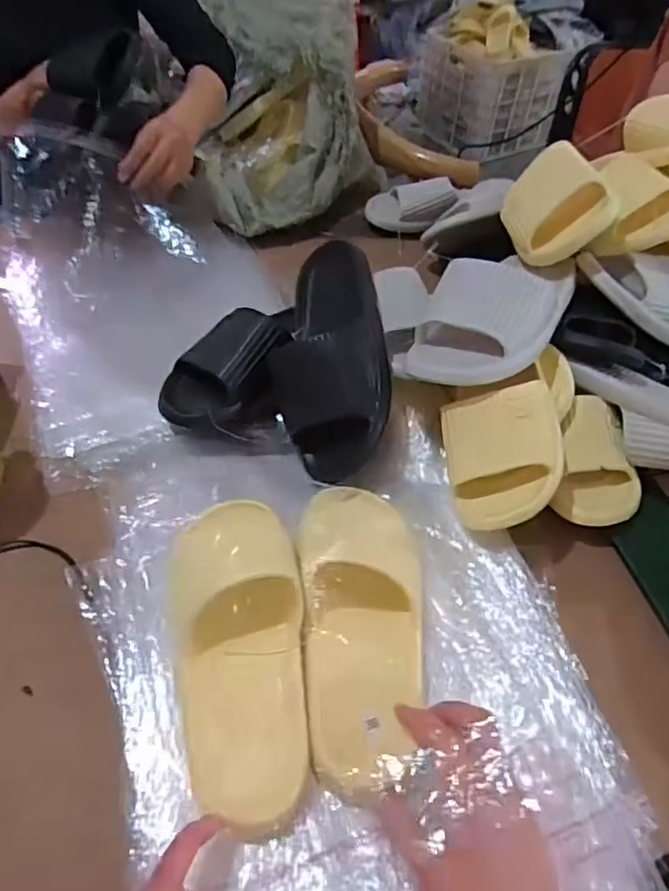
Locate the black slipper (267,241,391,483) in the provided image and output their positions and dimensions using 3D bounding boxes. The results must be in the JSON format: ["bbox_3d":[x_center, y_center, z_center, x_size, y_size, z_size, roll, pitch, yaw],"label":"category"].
[{"bbox_3d":[-0.006,-0.094,0.590,0.123,0.064,0.257,-13,62,25],"label":"black slipper"}]

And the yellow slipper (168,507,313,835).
[{"bbox_3d":[-0.070,0.148,0.442,0.091,0.056,0.238,-6,63,-8],"label":"yellow slipper"}]

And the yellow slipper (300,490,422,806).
[{"bbox_3d":[0.022,0.137,0.460,0.094,0.070,0.235,0,64,-3],"label":"yellow slipper"}]

